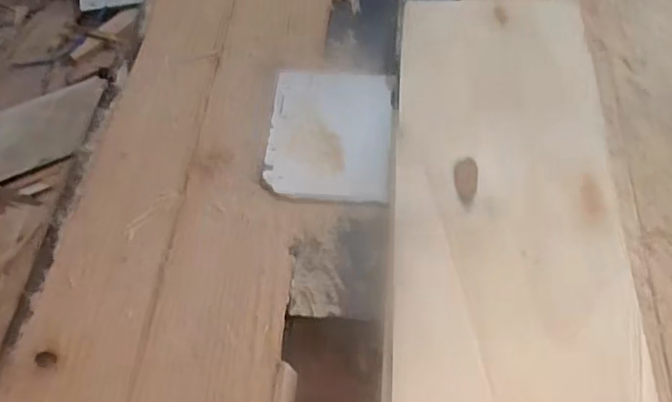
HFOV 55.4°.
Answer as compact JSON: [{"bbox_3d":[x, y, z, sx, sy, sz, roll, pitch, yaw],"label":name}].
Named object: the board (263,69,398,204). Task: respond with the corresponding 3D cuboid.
[{"bbox_3d":[-0.004,-0.075,0.669,0.127,0.009,0.165,2,57,4],"label":"board"}]

